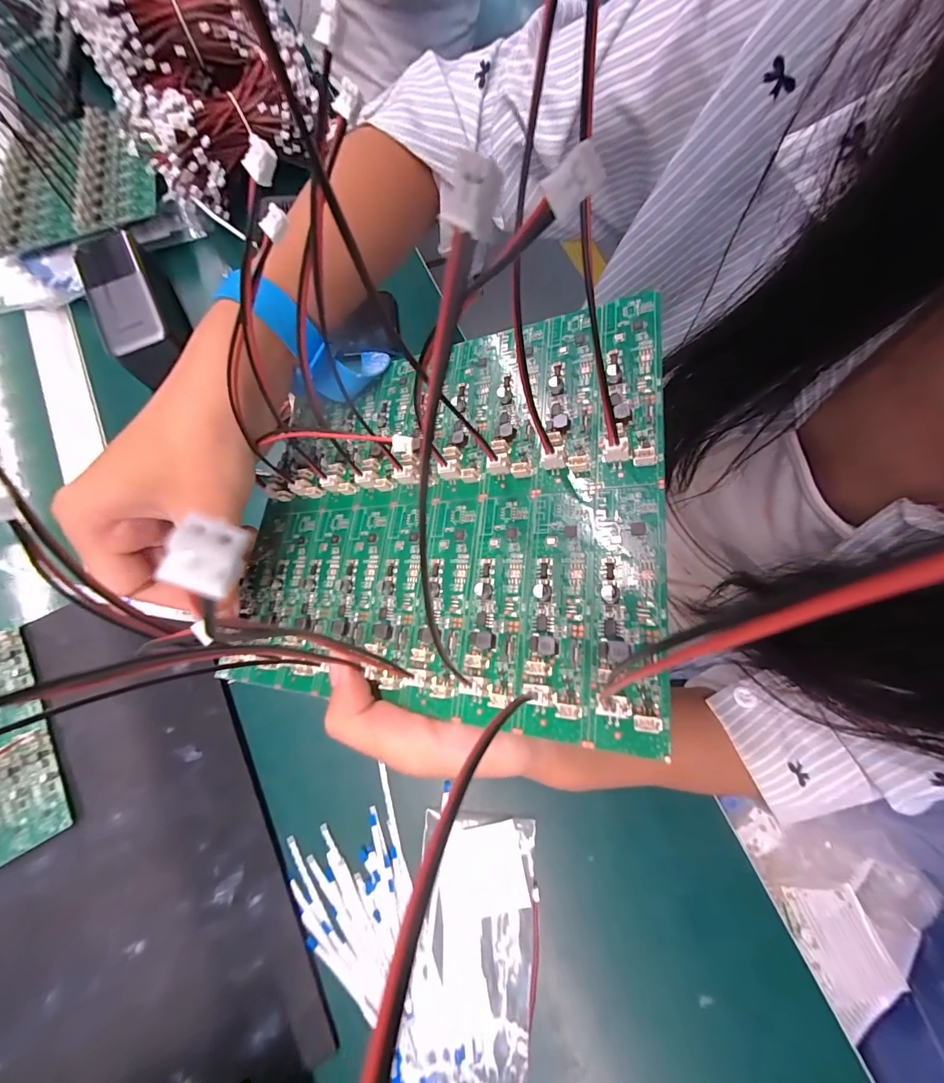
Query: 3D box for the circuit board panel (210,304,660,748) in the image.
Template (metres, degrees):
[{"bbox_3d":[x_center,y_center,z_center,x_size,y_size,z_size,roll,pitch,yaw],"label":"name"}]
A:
[{"bbox_3d":[-0.024,-0.017,0.176,0.190,0.009,0.161,-2,71,26],"label":"circuit board panel"}]

